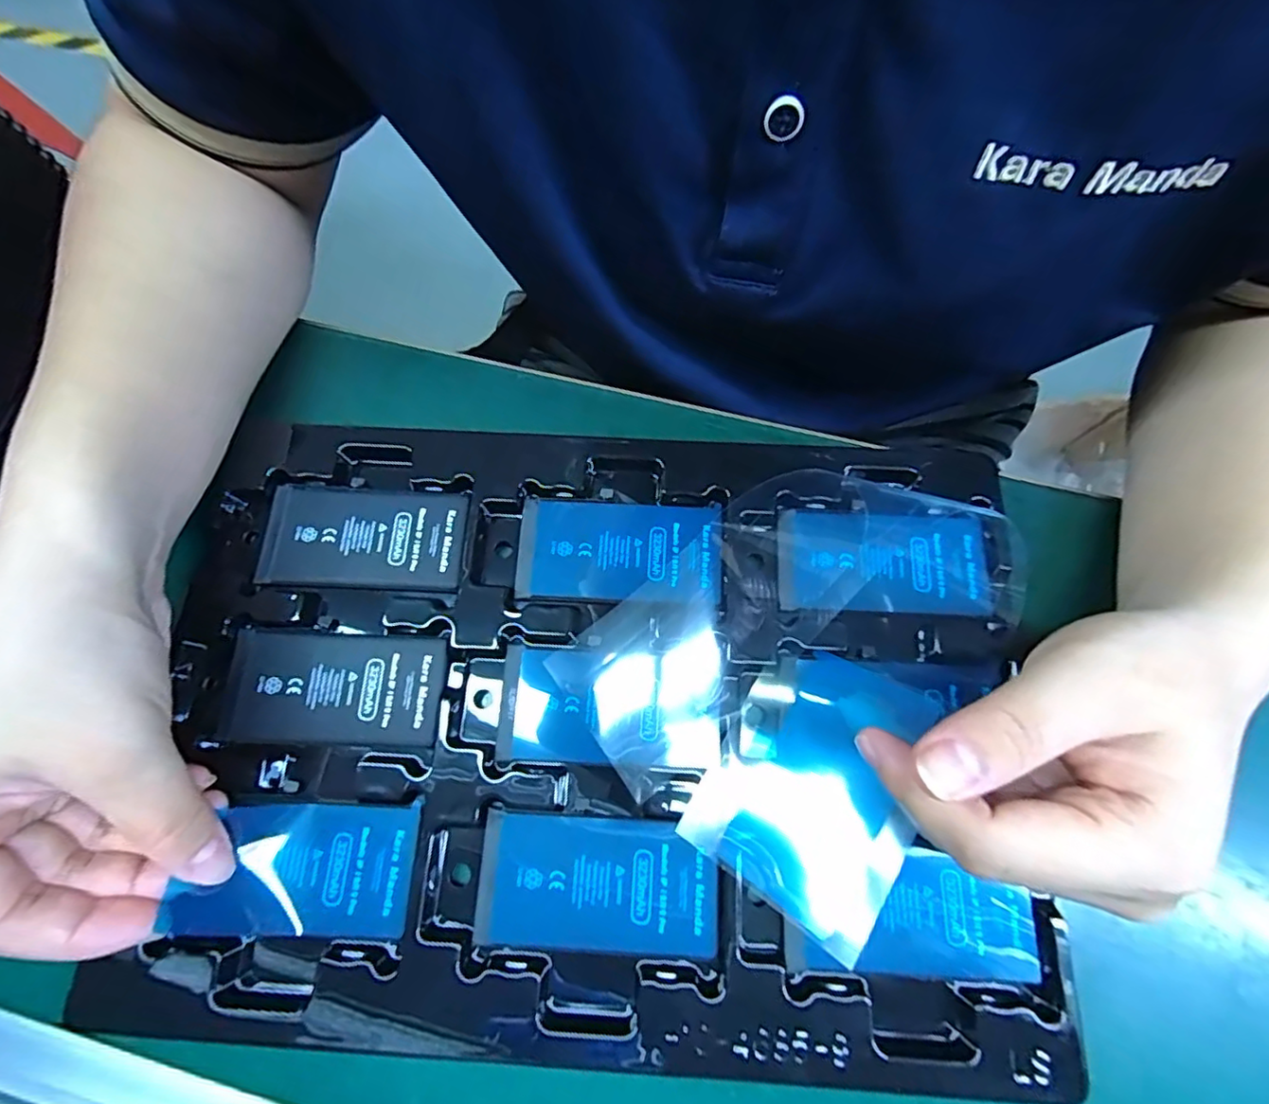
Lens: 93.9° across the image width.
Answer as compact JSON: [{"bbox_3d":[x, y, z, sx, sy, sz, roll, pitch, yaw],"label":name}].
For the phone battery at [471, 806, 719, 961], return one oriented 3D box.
[{"bbox_3d":[-0.014,0.119,0.213,0.084,0.005,0.043,4,74,3],"label":"phone battery"}]

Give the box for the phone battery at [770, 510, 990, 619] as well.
[{"bbox_3d":[0.102,0.004,0.247,0.083,0.004,0.042,2,74,2],"label":"phone battery"}]

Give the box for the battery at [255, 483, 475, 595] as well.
[{"bbox_3d":[-0.115,-0.006,0.253,0.084,0.004,0.043,2,74,2],"label":"battery"}]

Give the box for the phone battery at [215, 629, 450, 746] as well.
[{"bbox_3d":[-0.119,0.054,0.233,0.083,0.004,0.042,3,74,2],"label":"phone battery"}]

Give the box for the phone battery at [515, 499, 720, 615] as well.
[{"bbox_3d":[-0.007,0.000,0.250,0.084,0.005,0.045,4,74,3],"label":"phone battery"}]

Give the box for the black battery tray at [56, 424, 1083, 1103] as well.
[{"bbox_3d":[-0.019,0.061,0.227,0.322,0.017,0.222,3,74,2],"label":"black battery tray"}]

